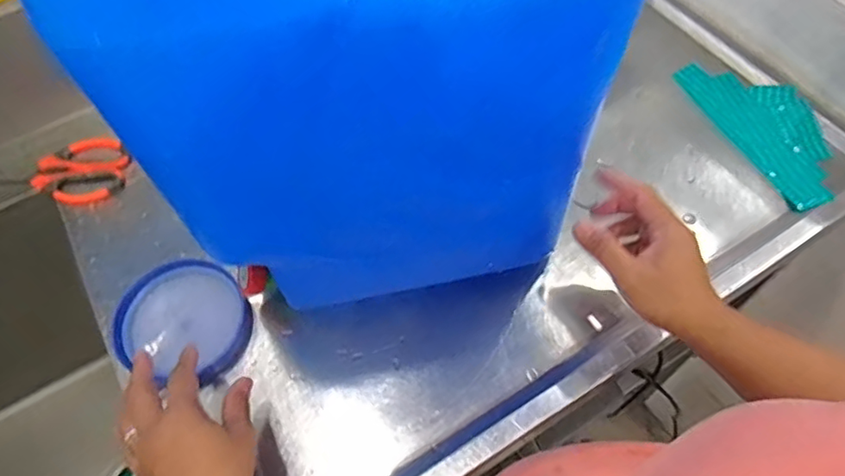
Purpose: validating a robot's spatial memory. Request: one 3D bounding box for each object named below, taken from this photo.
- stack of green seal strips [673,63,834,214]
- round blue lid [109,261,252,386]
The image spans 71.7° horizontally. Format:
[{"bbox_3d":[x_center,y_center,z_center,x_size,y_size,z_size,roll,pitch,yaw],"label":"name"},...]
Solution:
[{"bbox_3d":[0.396,-0.132,0.667,0.104,0.016,0.223,-20,61,-10],"label":"stack of green seal strips"},{"bbox_3d":[-0.226,0.082,0.556,0.116,0.015,0.114,4,76,-18],"label":"round blue lid"}]

